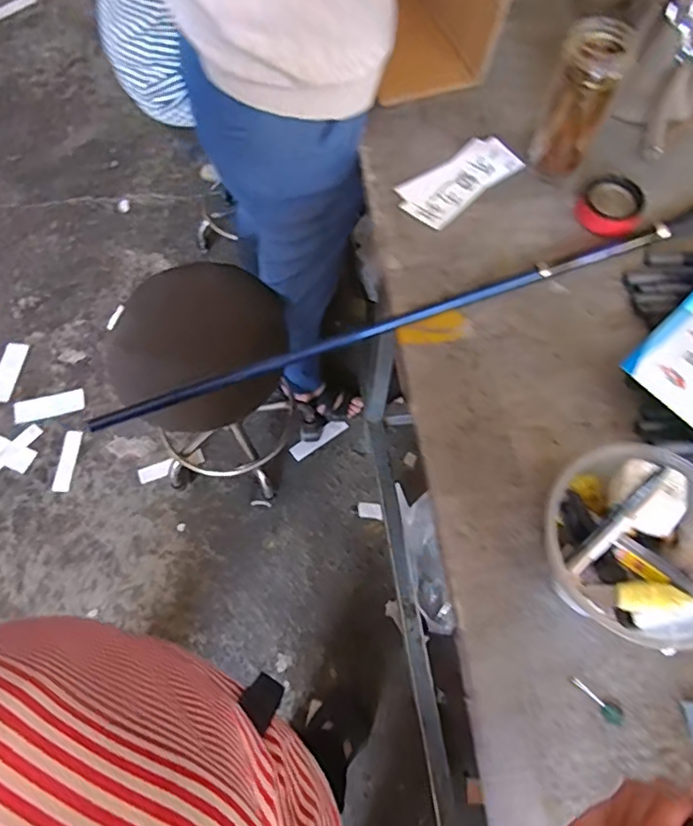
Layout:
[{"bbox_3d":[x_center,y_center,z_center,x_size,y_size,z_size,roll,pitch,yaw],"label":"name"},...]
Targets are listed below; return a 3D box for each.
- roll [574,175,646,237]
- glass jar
[{"bbox_3d":[0.337,-0.264,0.731,0.075,0.034,0.069,0,64,-1],"label":"roll"},{"bbox_3d":[0.284,-0.376,0.709,0.069,0.170,0.074,0,64,-1],"label":"glass jar"}]

